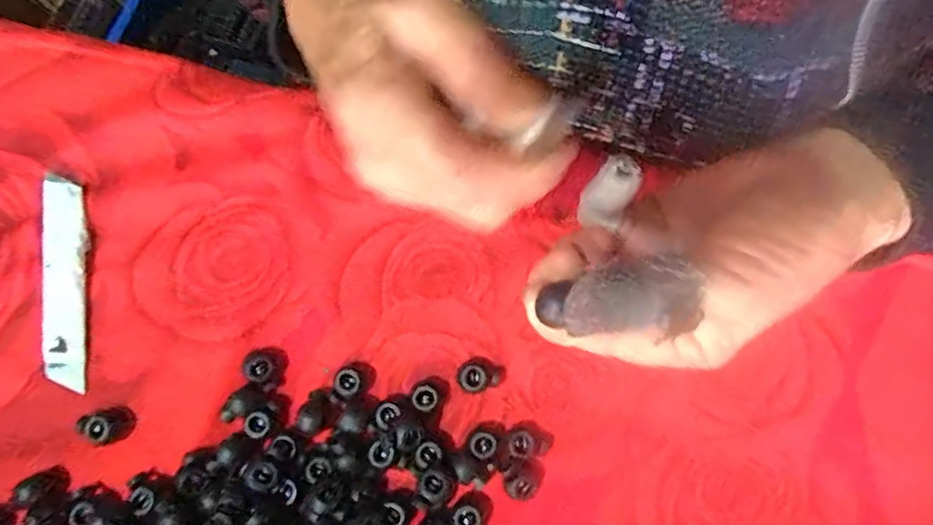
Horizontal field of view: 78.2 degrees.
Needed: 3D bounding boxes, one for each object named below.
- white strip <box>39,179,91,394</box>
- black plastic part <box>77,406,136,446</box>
[{"bbox_3d":[-0.194,0.009,0.275,0.019,0.007,0.101,-7,79,3],"label":"white strip"},{"bbox_3d":[-0.164,0.075,0.261,0.018,0.012,0.016,-9,79,2],"label":"black plastic part"}]

